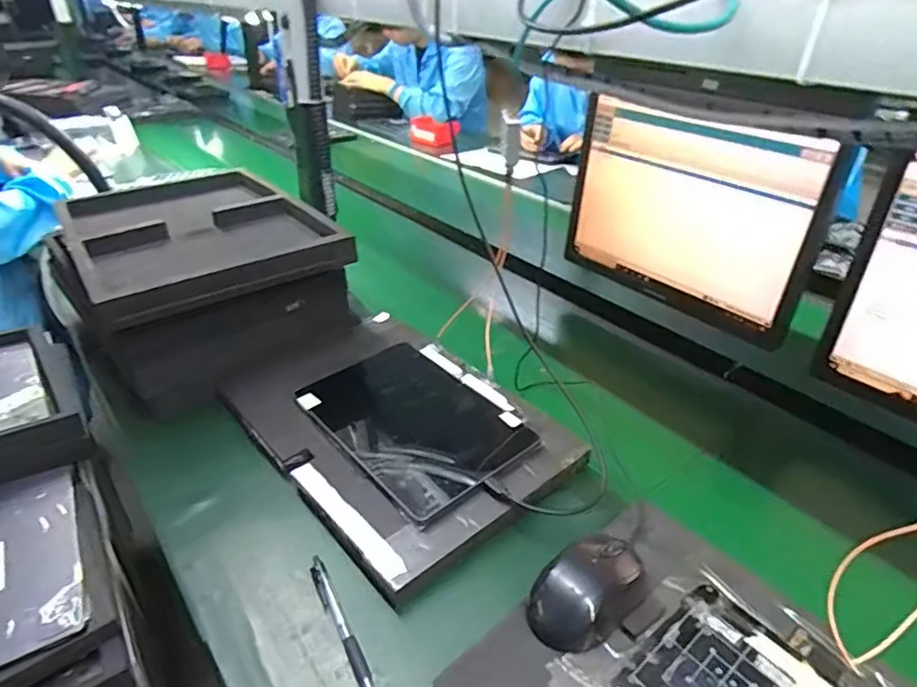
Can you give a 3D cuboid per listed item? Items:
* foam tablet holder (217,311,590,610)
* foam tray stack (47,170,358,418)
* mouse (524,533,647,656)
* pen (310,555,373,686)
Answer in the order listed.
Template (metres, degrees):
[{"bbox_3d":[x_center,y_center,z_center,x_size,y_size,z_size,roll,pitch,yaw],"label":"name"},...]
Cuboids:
[{"bbox_3d":[-0.082,0.085,0.675,0.260,0.042,0.381,-25,41,-34],"label":"foam tablet holder"},{"bbox_3d":[-0.373,-0.107,0.835,0.305,0.162,0.433,-23,40,-32],"label":"foam tray stack"},{"bbox_3d":[0.105,0.201,0.470,0.063,0.035,0.103,29,42,36],"label":"mouse"},{"bbox_3d":[-0.099,0.236,0.487,0.014,0.007,0.138,-17,37,-25],"label":"pen"}]

